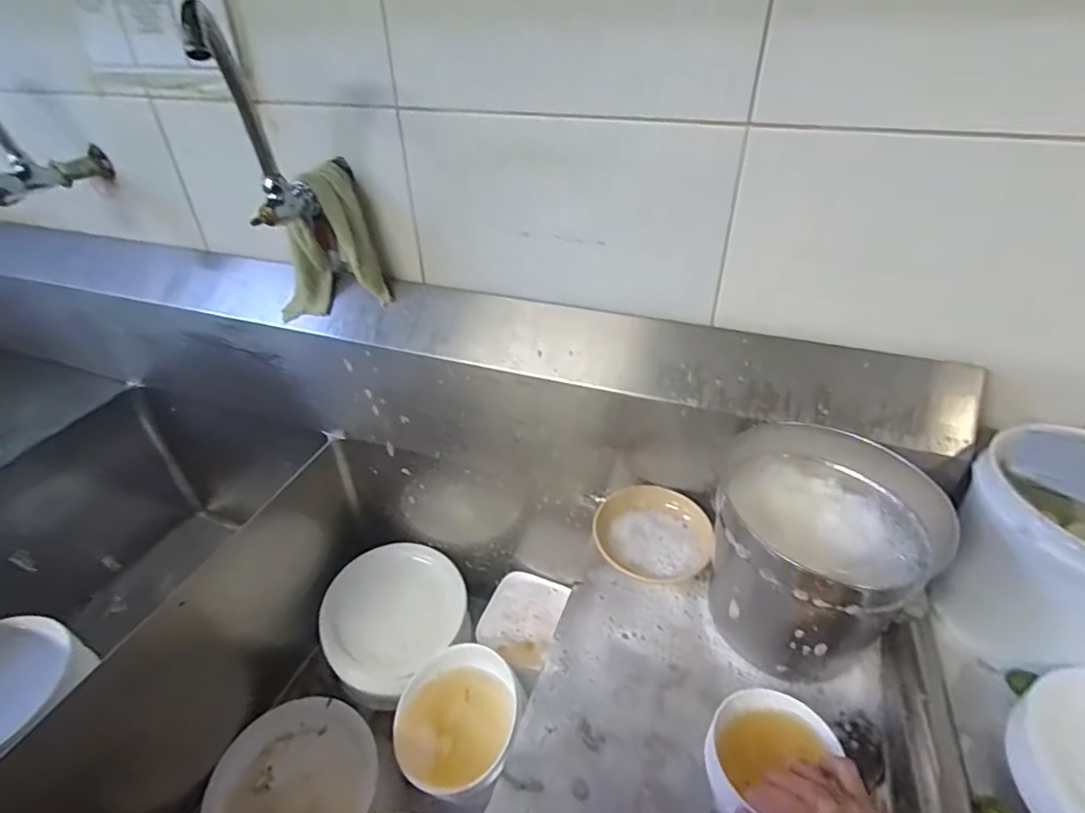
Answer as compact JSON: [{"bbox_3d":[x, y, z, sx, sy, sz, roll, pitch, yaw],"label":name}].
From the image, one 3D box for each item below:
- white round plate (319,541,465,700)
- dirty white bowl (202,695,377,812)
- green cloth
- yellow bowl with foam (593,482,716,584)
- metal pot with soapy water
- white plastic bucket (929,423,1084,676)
[{"bbox_3d":[-0.243,0.322,0.891,0.219,0.040,0.217,-1,38,0],"label":"white round plate"},{"bbox_3d":[-0.355,0.532,0.784,0.218,0.050,0.201,-1,38,0],"label":"dirty white bowl"},{"bbox_3d":[-0.293,-0.208,0.740,0.129,0.202,0.104,-20,42,-23],"label":"green cloth"},{"bbox_3d":[0.136,0.163,0.692,0.138,0.051,0.122,21,43,25],"label":"yellow bowl with foam"},{"bbox_3d":[0.282,0.158,0.586,0.190,0.185,0.197,-1,38,0],"label":"metal pot with soapy water"},{"bbox_3d":[0.497,0.145,0.530,0.179,0.172,0.158,31,48,34],"label":"white plastic bucket"}]

